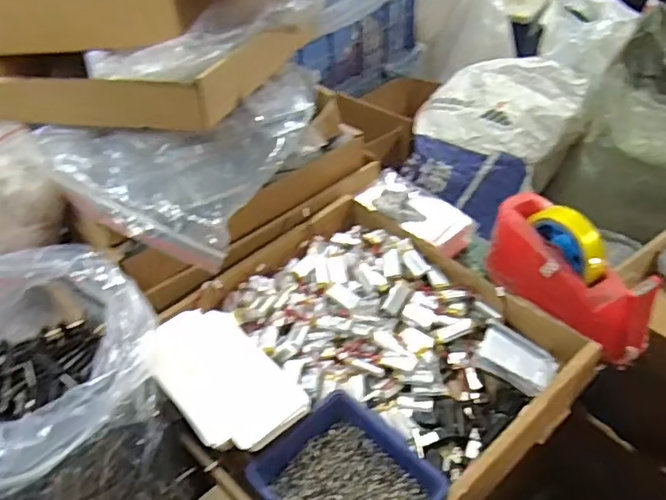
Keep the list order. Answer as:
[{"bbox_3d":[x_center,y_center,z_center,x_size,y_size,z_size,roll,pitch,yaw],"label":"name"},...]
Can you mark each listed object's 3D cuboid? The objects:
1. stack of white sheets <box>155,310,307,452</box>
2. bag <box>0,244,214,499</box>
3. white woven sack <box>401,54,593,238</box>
[{"bbox_3d":[-0.104,0.119,0.582,0.113,0.018,0.165,-19,51,-44],"label":"stack of white sheets"},{"bbox_3d":[-0.244,0.129,0.522,0.195,0.185,0.203,-25,47,-21],"label":"bag"},{"bbox_3d":[0.370,-0.292,1.482,0.379,0.246,0.354,-34,50,-28],"label":"white woven sack"}]

